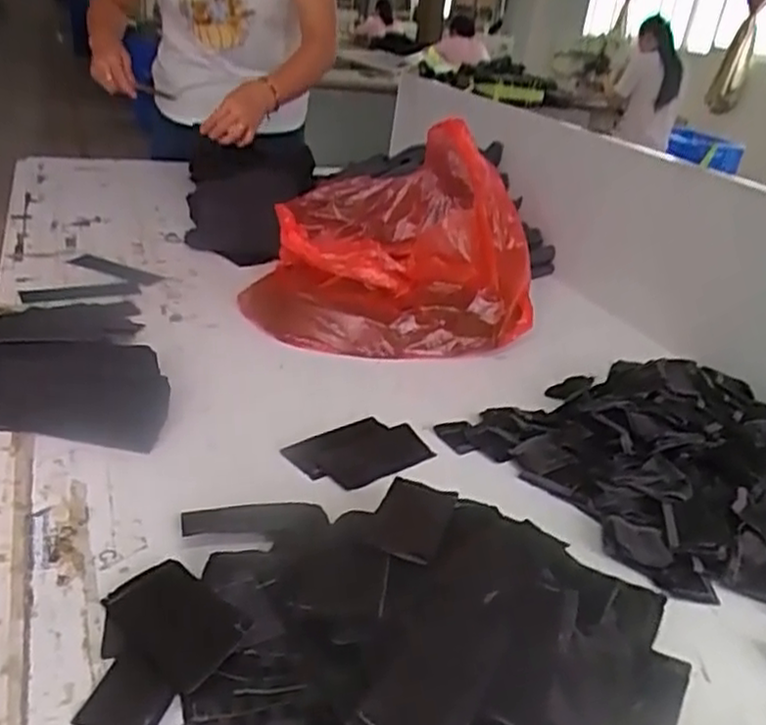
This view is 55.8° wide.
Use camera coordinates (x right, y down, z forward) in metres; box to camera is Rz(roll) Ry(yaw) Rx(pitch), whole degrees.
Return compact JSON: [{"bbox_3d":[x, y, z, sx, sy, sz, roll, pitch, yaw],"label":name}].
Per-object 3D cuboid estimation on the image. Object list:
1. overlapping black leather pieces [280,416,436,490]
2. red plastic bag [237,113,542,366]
[{"bbox_3d":[-0.020,0.084,0.699,0.134,0.004,0.086,-14,33,-36],"label":"overlapping black leather pieces"},{"bbox_3d":[0.002,-0.171,0.995,0.364,0.199,0.338,-2,27,-16],"label":"red plastic bag"}]

